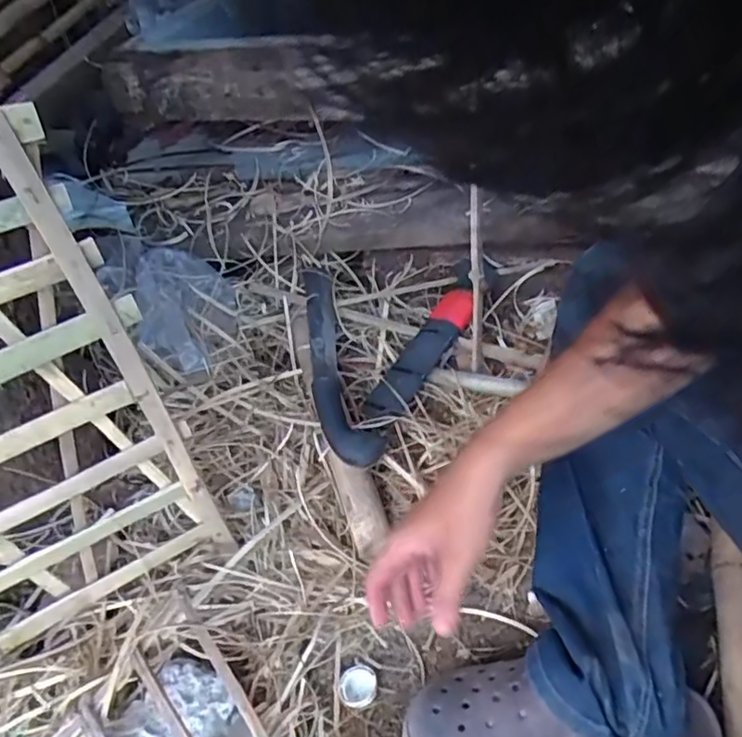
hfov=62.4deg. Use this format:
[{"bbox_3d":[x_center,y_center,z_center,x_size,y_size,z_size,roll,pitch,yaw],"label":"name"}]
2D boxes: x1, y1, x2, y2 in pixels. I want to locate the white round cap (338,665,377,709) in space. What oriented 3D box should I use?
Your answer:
[{"bbox_3d":[-0.014,0.322,0.619,0.039,0.014,0.037,-3,46,3],"label":"white round cap"}]

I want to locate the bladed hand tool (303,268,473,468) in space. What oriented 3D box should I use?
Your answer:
[{"bbox_3d":[0.036,-0.027,0.871,0.237,0.063,0.384,-9,46,-2],"label":"bladed hand tool"}]

